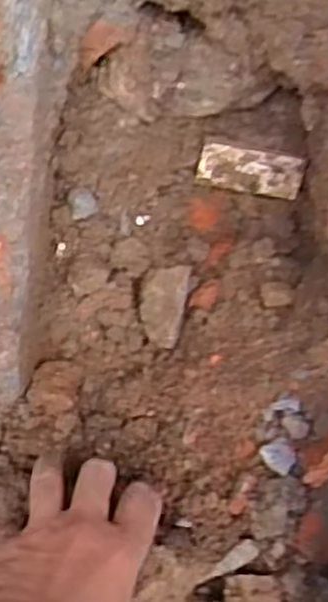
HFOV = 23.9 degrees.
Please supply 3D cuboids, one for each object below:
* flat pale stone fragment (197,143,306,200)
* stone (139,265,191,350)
[{"bbox_3d":[0.066,-0.099,0.593,0.077,0.038,0.007,10,44,4],"label":"flat pale stone fragment"},{"bbox_3d":[-0.001,0.003,0.580,0.034,0.013,0.060,8,82,0],"label":"stone"}]

